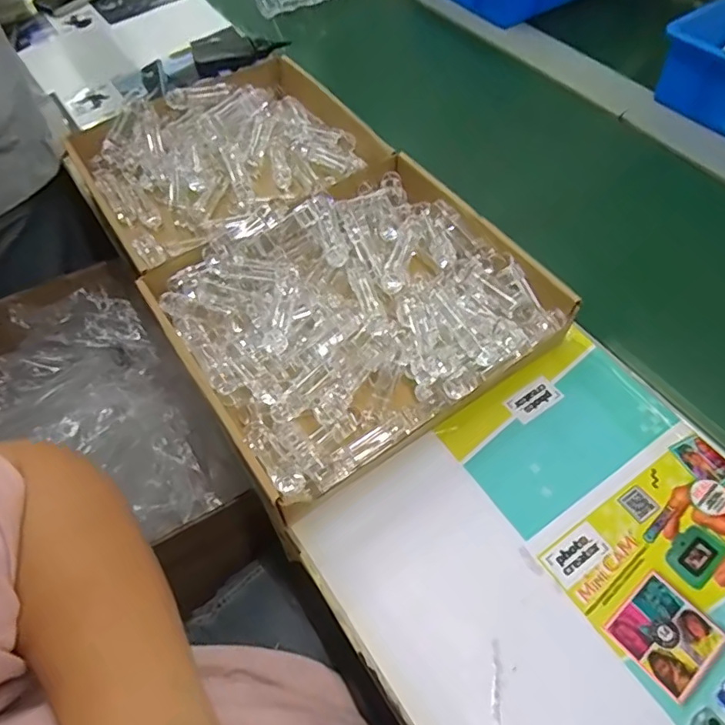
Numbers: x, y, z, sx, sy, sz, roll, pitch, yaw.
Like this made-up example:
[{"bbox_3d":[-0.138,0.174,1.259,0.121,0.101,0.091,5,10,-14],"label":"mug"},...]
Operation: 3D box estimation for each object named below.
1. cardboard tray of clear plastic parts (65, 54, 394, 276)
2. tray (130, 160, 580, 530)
[{"bbox_3d":[-0.146,-0.236,0.644,0.325,0.064,0.290,-31,62,-16],"label":"cardboard tray of clear plastic parts"},{"bbox_3d":[-0.006,-0.051,0.514,0.316,0.063,0.277,-31,60,-16],"label":"tray"}]

